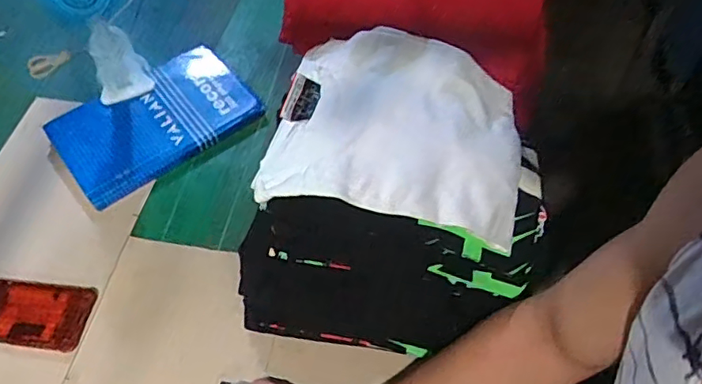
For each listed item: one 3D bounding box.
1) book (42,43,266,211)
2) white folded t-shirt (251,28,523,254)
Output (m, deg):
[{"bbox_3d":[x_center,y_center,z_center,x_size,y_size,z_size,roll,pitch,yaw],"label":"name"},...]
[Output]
[{"bbox_3d":[-0.296,-0.109,0.851,0.283,0.040,0.178,-33,61,-19],"label":"book"},{"bbox_3d":[0.049,-0.063,0.567,0.249,0.062,0.208,5,56,5],"label":"white folded t-shirt"}]

